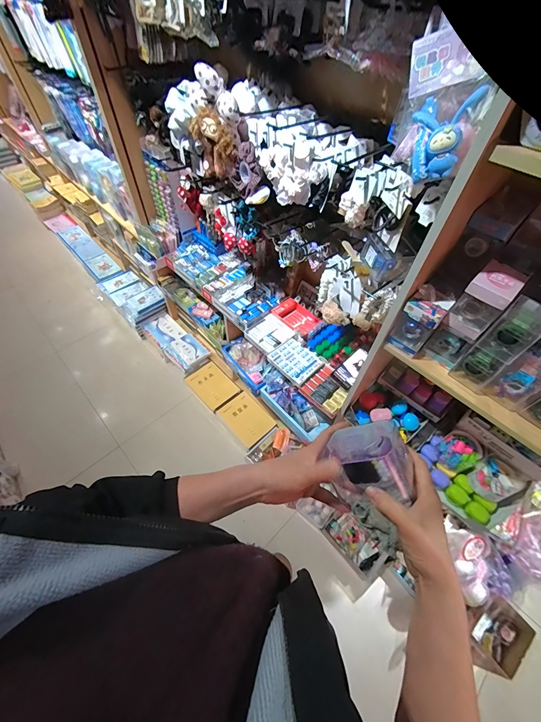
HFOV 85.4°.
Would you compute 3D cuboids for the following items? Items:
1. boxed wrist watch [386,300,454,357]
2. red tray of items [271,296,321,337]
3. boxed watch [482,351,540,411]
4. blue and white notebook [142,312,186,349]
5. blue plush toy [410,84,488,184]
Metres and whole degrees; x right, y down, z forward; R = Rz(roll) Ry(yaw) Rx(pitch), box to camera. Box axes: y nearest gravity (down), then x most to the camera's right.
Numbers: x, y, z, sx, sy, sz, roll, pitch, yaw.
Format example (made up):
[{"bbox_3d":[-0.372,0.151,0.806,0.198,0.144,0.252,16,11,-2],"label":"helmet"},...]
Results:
[{"bbox_3d":[0.285,-0.071,0.572,0.067,0.122,0.053,36,60,22],"label":"boxed wrist watch"},{"bbox_3d":[0.100,-0.161,1.107,0.122,0.039,0.175,-37,63,-25],"label":"red tray of items"},{"bbox_3d":[0.451,0.039,0.538,0.077,0.080,0.067,-27,59,-20],"label":"boxed watch"},{"bbox_3d":[-0.639,-0.184,1.767,0.174,0.030,0.230,-39,70,-16],"label":"blue and white notebook"},{"bbox_3d":[0.230,-0.300,0.397,0.083,0.094,0.046,17,41,33],"label":"blue plush toy"}]

